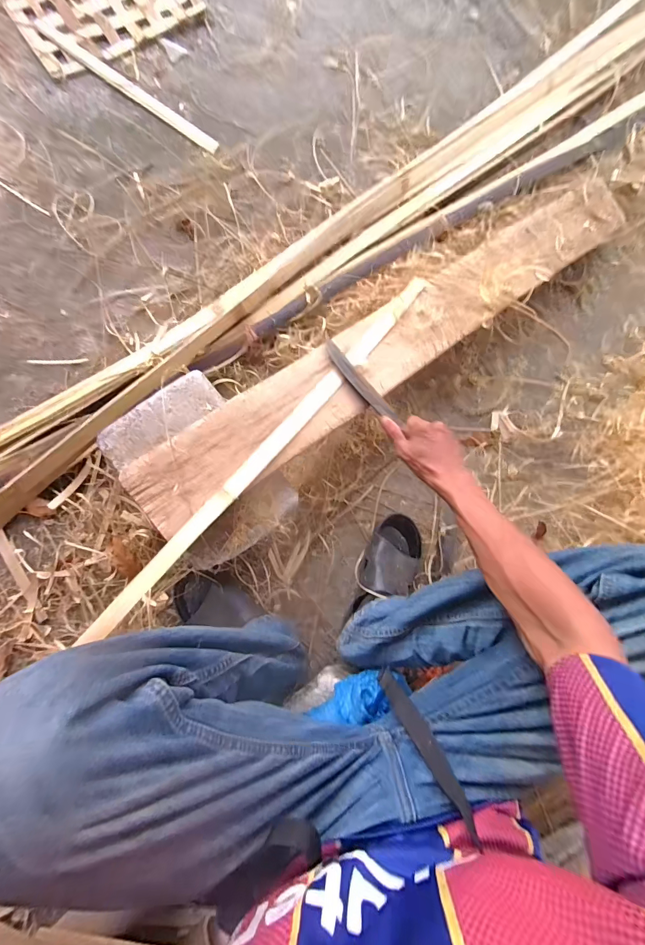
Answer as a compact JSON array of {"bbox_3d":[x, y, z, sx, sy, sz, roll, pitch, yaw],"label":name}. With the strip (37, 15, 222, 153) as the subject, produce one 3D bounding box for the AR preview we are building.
[{"bbox_3d":[-0.381,-0.758,0.708,0.400,0.009,0.036,34,75,-3],"label":"strip"}]

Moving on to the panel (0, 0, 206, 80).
[{"bbox_3d":[-0.441,-0.948,0.719,0.347,0.018,0.229,-34,90,-10],"label":"panel"}]

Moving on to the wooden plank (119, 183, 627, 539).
[{"bbox_3d":[0.171,-0.257,0.615,1.069,0.039,0.134,-37,90,-13],"label":"wooden plank"}]

